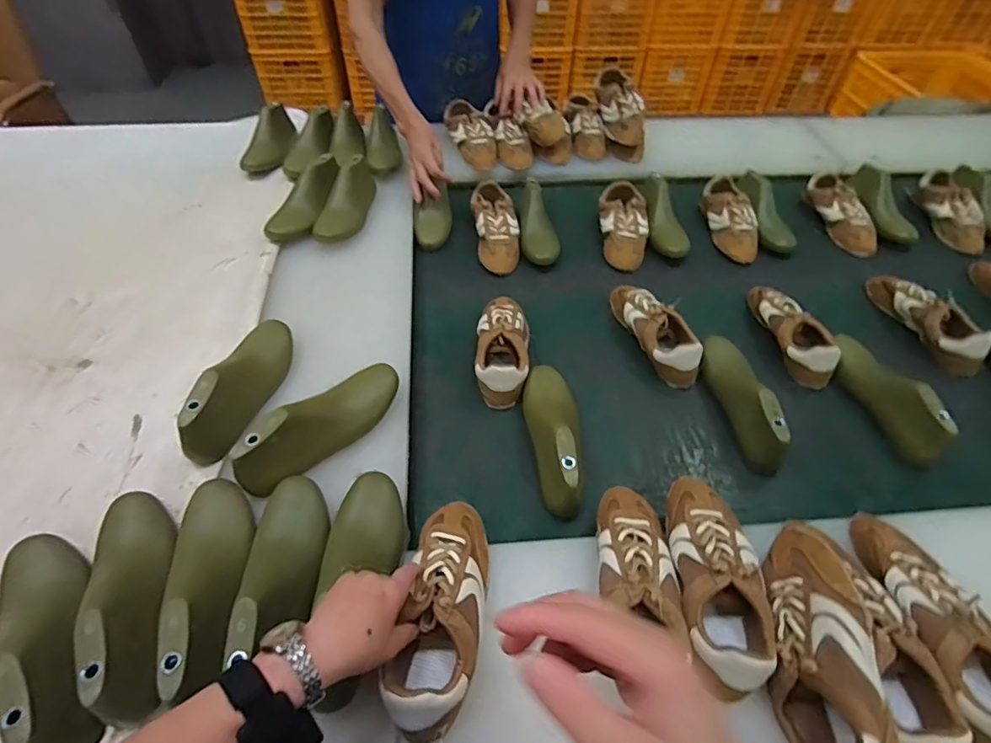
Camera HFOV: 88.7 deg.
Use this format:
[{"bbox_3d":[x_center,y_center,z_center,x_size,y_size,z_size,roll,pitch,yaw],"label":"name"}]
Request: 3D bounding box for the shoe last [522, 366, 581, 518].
[{"bbox_3d":[0.083,0.079,0.694,0.069,0.086,0.231,-6,52,-6],"label":"shoe last"}]

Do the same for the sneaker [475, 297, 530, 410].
[{"bbox_3d":[0.012,-0.050,0.807,0.084,0.060,0.220,3,51,2],"label":"sneaker"}]

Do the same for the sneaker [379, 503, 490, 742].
[{"bbox_3d":[-0.053,0.232,0.510,0.084,0.068,0.221,6,45,4],"label":"sneaker"}]

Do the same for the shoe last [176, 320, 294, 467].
[{"bbox_3d":[-0.337,0.008,0.670,0.064,0.085,0.231,5,51,3],"label":"shoe last"}]

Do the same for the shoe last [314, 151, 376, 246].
[{"bbox_3d":[-0.279,-0.326,0.974,0.068,0.066,0.221,12,62,9],"label":"shoe last"}]

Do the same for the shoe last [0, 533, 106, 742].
[{"bbox_3d":[-0.428,0.244,0.479,0.067,0.069,0.241,-33,58,-24],"label":"shoe last"}]

